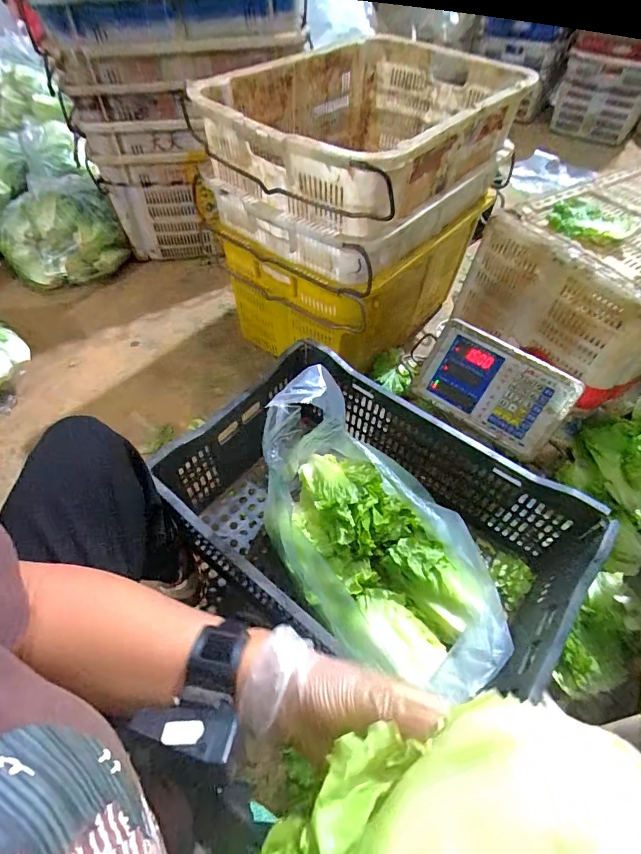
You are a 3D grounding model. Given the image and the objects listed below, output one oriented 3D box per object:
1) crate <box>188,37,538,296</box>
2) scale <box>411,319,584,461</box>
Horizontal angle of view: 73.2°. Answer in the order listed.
[{"bbox_3d":[0.112,-0.662,1.025,0.505,0.263,0.743,33,57,22],"label":"crate"},{"bbox_3d":[0.301,-0.070,0.755,0.238,0.151,0.065,34,23,22],"label":"scale"}]

